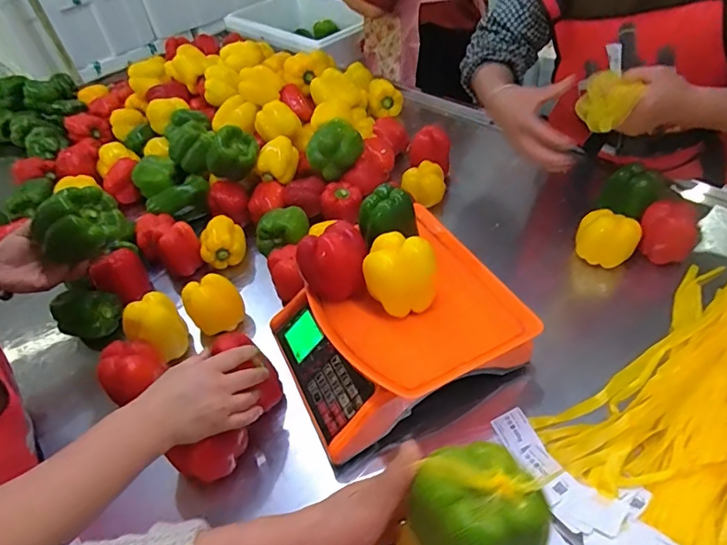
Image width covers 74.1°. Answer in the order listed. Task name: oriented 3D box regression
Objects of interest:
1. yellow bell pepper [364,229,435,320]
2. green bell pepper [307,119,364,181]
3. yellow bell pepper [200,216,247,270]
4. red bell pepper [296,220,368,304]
[{"bbox_3d":[0.040,0.005,0.574,0.079,0.096,0.065,-11,45,-3],"label":"yellow bell pepper"},{"bbox_3d":[-0.050,-0.230,0.897,0.089,0.077,0.085,13,49,20],"label":"green bell pepper"},{"bbox_3d":[-0.247,-0.054,0.860,0.078,0.062,0.086,-12,46,-5],"label":"yellow bell pepper"},{"bbox_3d":[-0.037,-0.014,0.610,0.083,0.078,0.069,-12,46,-5],"label":"red bell pepper"}]

